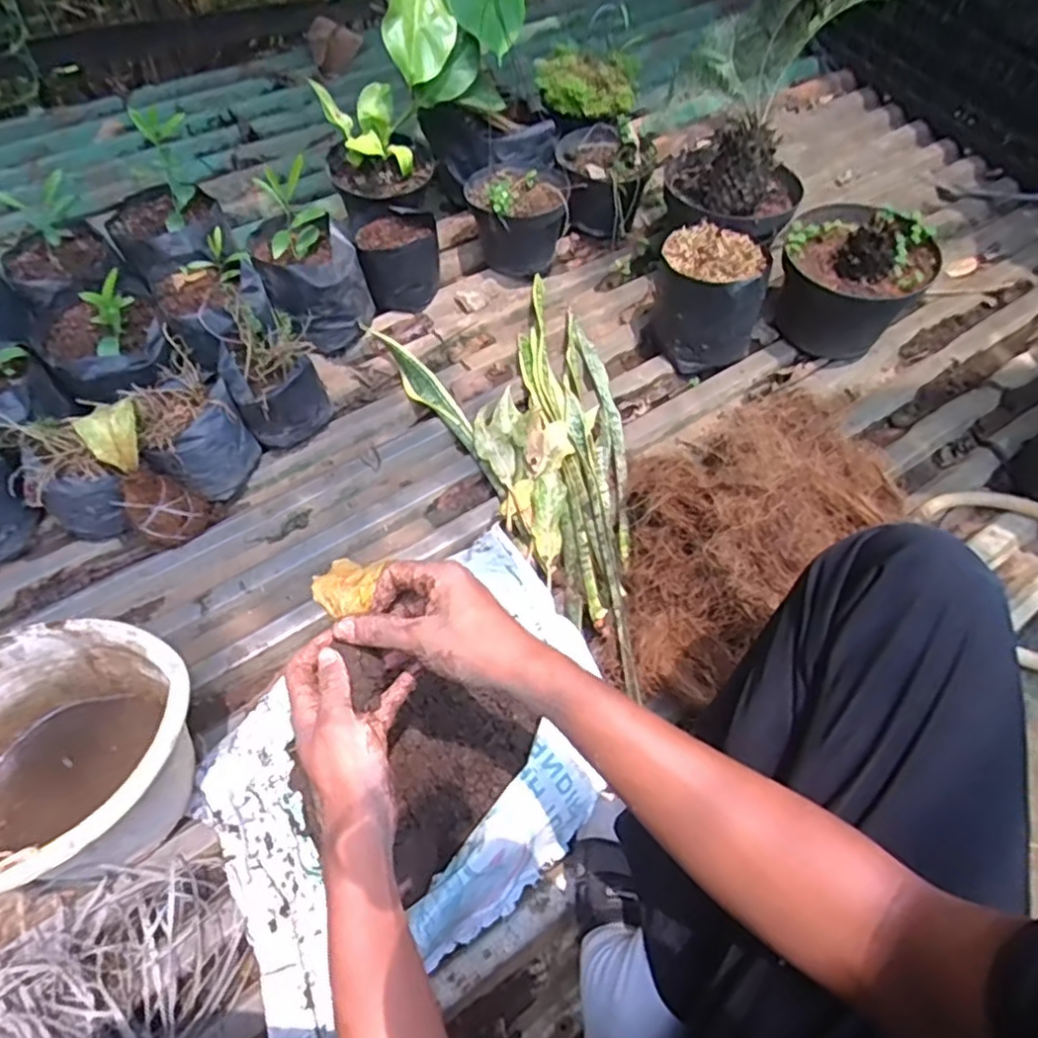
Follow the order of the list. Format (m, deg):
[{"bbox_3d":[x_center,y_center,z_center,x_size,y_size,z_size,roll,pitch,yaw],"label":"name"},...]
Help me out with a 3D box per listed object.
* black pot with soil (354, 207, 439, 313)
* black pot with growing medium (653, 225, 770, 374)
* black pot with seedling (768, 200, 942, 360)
[{"bbox_3d":[-0.192,-0.415,1.077,0.124,0.112,0.117,3,58,-4],"label":"black pot with soil"},{"bbox_3d":[0.280,-0.321,1.007,0.168,0.161,0.134,21,59,7],"label":"black pot with growing medium"},{"bbox_3d":[0.508,-0.369,1.047,0.212,0.185,0.193,3,58,-4],"label":"black pot with seedling"}]

